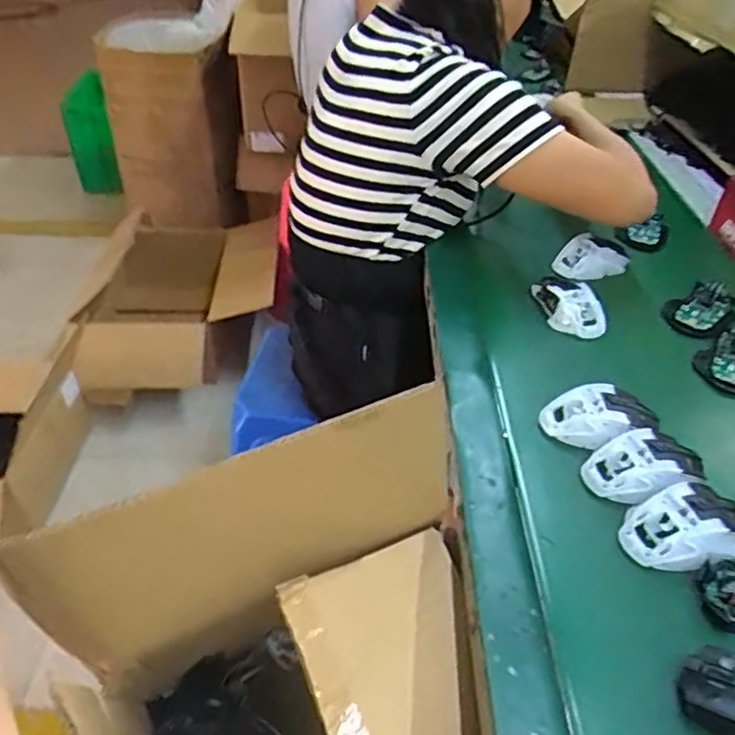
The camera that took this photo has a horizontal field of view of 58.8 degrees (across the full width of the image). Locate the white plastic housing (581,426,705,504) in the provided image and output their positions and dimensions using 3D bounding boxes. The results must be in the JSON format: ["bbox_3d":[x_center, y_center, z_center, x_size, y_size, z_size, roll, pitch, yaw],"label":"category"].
[{"bbox_3d":[0.252,0.093,0.603,0.099,0.038,0.064,-11,42,-15],"label":"white plastic housing"}]

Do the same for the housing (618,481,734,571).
[{"bbox_3d":[0.272,0.137,0.556,0.109,0.037,0.065,-13,43,-17],"label":"housing"}]

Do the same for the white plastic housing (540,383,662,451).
[{"bbox_3d":[0.234,0.051,0.652,0.112,0.041,0.062,-6,41,-10],"label":"white plastic housing"}]

